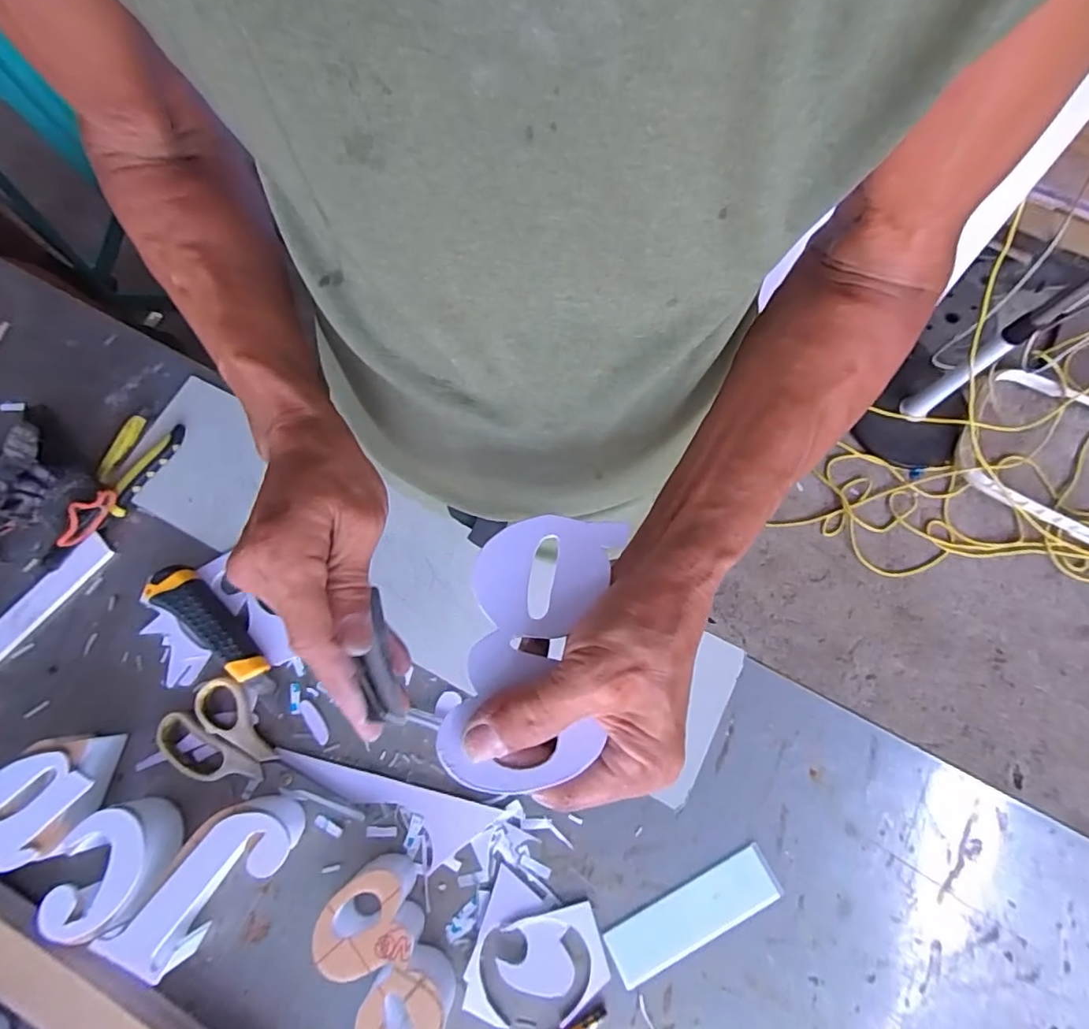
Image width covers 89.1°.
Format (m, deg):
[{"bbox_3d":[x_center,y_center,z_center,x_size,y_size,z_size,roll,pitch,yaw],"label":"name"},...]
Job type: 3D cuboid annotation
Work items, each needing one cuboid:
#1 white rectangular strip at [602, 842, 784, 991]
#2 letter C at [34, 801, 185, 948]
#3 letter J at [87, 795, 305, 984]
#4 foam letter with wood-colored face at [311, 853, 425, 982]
[{"bbox_3d":[0.113,0.303,0.418,0.134,0.005,0.041,-27,73,-6],"label":"white rectangular strip"},{"bbox_3d":[-0.330,0.269,0.424,0.082,0.039,0.077,-1,73,2],"label":"letter C"},{"bbox_3d":[-0.256,0.279,0.422,0.141,0.044,0.059,-42,76,-10],"label":"letter J"},{"bbox_3d":[-0.130,0.298,0.410,0.067,0.045,0.060,-19,73,-4],"label":"foam letter with wood-colored face"}]

